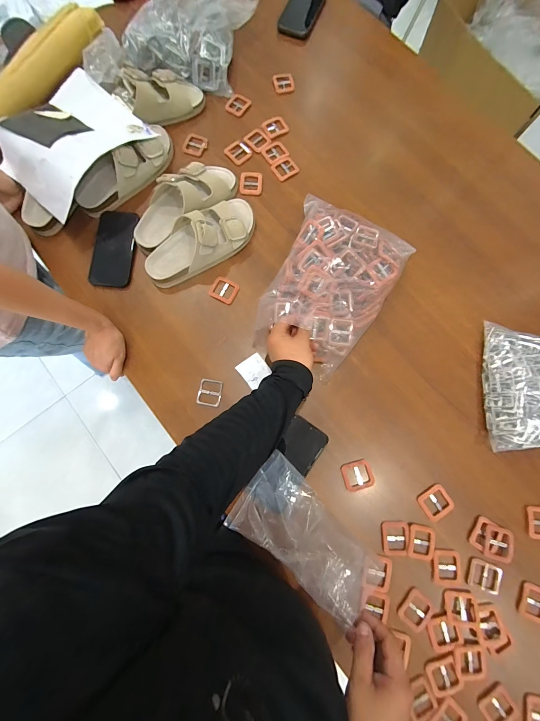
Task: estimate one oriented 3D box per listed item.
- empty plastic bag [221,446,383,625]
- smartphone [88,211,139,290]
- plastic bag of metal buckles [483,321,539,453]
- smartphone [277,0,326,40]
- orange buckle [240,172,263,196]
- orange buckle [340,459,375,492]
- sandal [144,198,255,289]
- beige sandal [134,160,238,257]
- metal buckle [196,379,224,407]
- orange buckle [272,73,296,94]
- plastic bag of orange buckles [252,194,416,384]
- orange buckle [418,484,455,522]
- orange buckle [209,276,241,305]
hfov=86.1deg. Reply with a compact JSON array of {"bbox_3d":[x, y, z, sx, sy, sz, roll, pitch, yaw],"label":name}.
[{"bbox_3d":[0.060,0.284,0.444,0.248,0.087,0.137,40,82,7],"label":"empty plastic bag"},{"bbox_3d":[-0.314,-0.225,0.582,0.083,0.015,0.160,7,82,2],"label":"smartphone"},{"bbox_3d":[0.494,0.053,0.508,0.193,0.068,0.216,8,80,1],"label":"plastic bag of metal buckles"},{"bbox_3d":[0.080,-0.856,0.710,0.083,0.011,0.156,23,80,4],"label":"smartphone"},{"bbox_3d":[-0.041,-0.380,0.621,0.047,0.004,0.058,3,79,0],"label":"orange buckle"},{"bbox_3d":[0.156,0.203,0.511,0.055,0.004,0.047,-13,80,-3],"label":"orange buckle"},{"bbox_3d":[-0.134,-0.237,0.561,0.245,0.077,0.096,-37,82,-6],"label":"sandal"},{"bbox_3d":[-0.177,-0.322,0.577,0.245,0.076,0.097,-41,82,-7],"label":"beige sandal"},{"bbox_3d":[-0.111,0.060,0.538,0.044,0.004,0.049,11,80,2],"label":"metal buckle"},{"bbox_3d":[0.033,-0.654,0.681,0.050,0.005,0.049,-13,80,-3],"label":"orange buckle"},{"bbox_3d":[0.111,-0.133,0.533,0.208,0.073,0.300,26,80,5],"label":"plastic bag of orange buckles"},{"bbox_3d":[0.291,0.248,0.506,0.055,0.004,0.049,-33,81,-6],"label":"orange buckle"},{"bbox_3d":[-0.091,-0.140,0.575,0.053,0.005,0.048,23,80,4],"label":"orange buckle"}]

